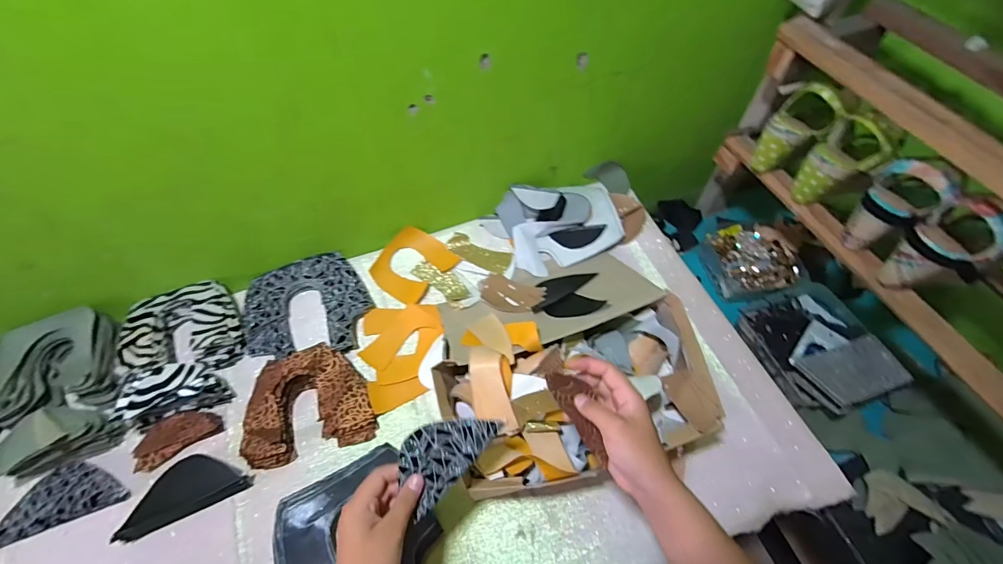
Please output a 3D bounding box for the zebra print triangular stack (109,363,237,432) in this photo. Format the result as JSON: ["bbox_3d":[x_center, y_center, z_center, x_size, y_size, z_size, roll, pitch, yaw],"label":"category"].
[{"bbox_3d":[-0.467,0.149,0.596,0.133,0.061,0.068,-18,60,-12],"label":"zebra print triangular stack"}]

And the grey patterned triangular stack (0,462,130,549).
[{"bbox_3d":[-0.569,0.277,0.555,0.144,0.026,0.077,-19,60,-12],"label":"grey patterned triangular stack"}]

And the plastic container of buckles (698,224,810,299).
[{"bbox_3d":[0.500,-0.042,0.855,0.156,0.058,0.157,-10,58,-7],"label":"plastic container of buckles"}]

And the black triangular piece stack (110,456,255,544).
[{"bbox_3d":[-0.414,0.269,0.558,0.146,0.028,0.066,-22,60,-14],"label":"black triangular piece stack"}]

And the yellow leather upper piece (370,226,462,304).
[{"bbox_3d":[-0.155,-0.032,0.745,0.111,0.024,0.126,33,63,18],"label":"yellow leather upper piece"}]

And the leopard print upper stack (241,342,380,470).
[{"bbox_3d":[-0.278,0.169,0.603,0.171,0.041,0.139,-15,59,-10],"label":"leopard print upper stack"}]

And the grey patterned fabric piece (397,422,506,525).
[{"bbox_3d":[-0.059,0.166,0.416,0.111,0.006,0.064,-44,99,-10],"label":"grey patterned fabric piece"}]

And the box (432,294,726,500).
[{"bbox_3d":[0.100,0.152,0.570,0.344,0.130,0.186,-14,59,-9],"label":"box"}]

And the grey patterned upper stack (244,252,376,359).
[{"bbox_3d":[-0.315,0.043,0.690,0.188,0.026,0.182,-18,60,-12],"label":"grey patterned upper stack"}]

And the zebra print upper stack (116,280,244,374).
[{"bbox_3d":[-0.493,0.074,0.662,0.171,0.050,0.137,-12,58,-8],"label":"zebra print upper stack"}]

